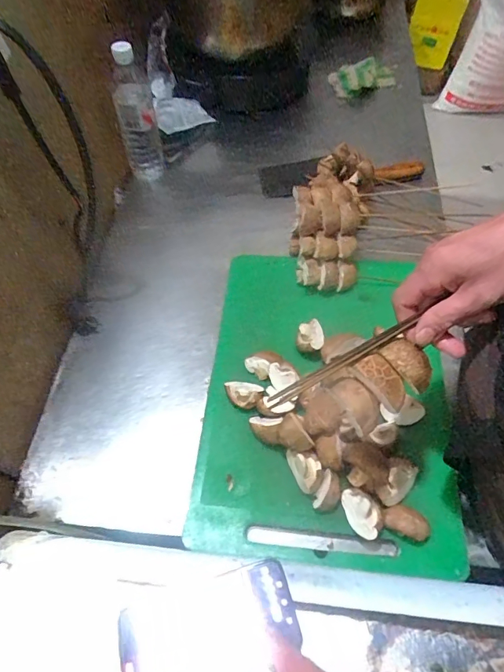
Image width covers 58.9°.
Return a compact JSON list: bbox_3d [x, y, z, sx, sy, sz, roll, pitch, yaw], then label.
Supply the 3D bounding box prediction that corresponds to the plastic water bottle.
[{"bbox_3d":[-0.208,-0.395,0.817,0.067,0.252,0.064,-12,57,-4],"label":"plastic water bottle"}]

